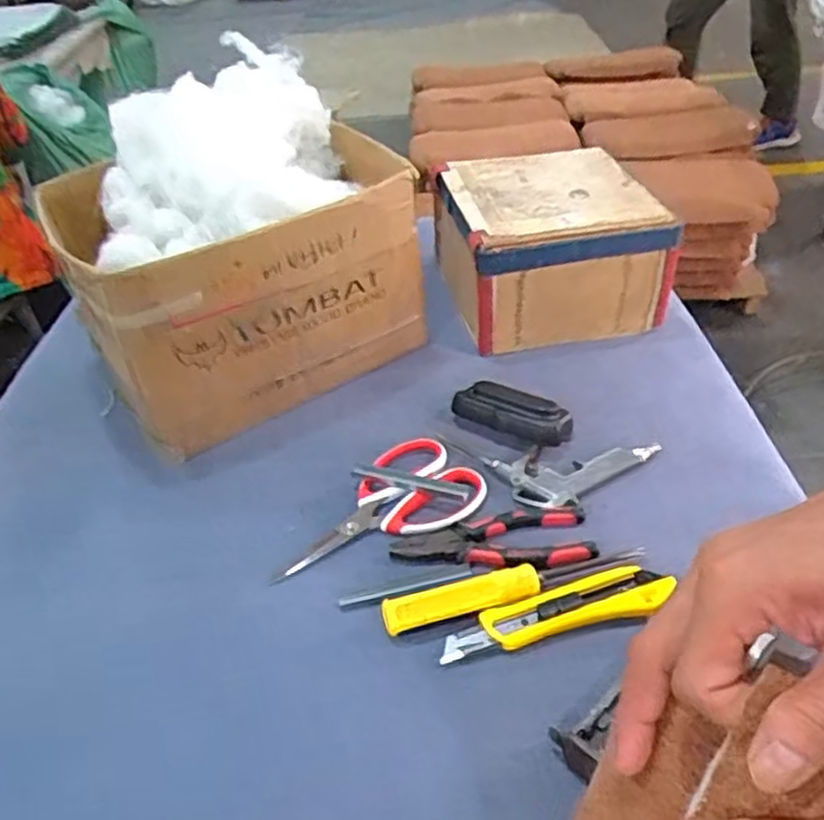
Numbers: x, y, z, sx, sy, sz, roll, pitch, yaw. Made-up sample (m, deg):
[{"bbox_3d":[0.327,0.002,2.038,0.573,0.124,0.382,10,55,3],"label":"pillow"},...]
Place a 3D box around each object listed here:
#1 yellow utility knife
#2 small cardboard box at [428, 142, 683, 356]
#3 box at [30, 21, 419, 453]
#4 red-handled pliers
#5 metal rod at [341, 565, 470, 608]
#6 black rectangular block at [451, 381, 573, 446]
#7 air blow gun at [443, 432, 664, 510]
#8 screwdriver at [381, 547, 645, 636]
[{"bbox_3d":[0.099,0.141,0.526,0.158,0.018,0.036,-10,38,-7],"label":"yellow utility knife"},{"bbox_3d":[0.149,-0.182,0.840,0.212,0.135,0.208,-10,38,-7],"label":"small cardboard box"},{"bbox_3d":[-0.172,-0.168,0.751,0.319,0.255,0.278,-24,42,-22],"label":"box"},{"bbox_3d":[0.065,0.107,0.583,0.153,0.008,0.061,-11,38,-7],"label":"red-handled pliers"},{"bbox_3d":[-0.005,0.132,0.561,0.101,0.005,0.010,-12,39,-8],"label":"metal rod"},{"bbox_3d":[0.091,0.004,0.683,0.106,0.031,0.036,19,44,28],"label":"black rectangular block"},{"bbox_3d":[0.118,0.050,0.645,0.185,0.016,0.086,2,39,8],"label":"air blow gun"},{"bbox_3d":[0.077,0.126,0.547,0.200,0.024,0.024,-14,39,-11],"label":"screwdriver"}]

